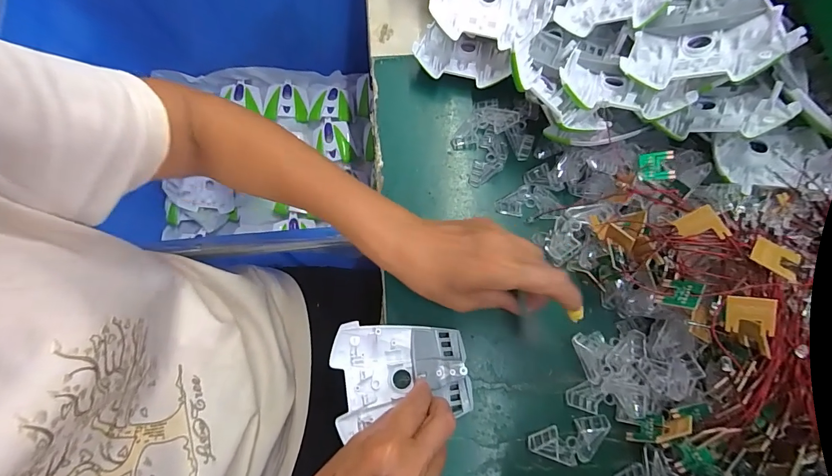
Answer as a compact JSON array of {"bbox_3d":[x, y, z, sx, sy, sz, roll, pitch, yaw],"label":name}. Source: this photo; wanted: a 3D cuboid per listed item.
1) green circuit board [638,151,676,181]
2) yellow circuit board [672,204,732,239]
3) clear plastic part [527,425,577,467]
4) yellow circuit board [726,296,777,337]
[{"bbox_3d":[0.209,-0.061,0.331,0.027,0.006,0.026,4,75,19],"label":"green circuit board"},{"bbox_3d":[0.204,-0.007,0.272,0.004,0.025,0.025,-19,74,-47],"label":"yellow circuit board"},{"bbox_3d":[0.112,0.168,0.313,0.038,0.008,0.023,18,77,6],"label":"clear plastic part"},{"bbox_3d":[0.219,0.051,0.250,0.025,0.005,0.025,2,101,35],"label":"yellow circuit board"}]

